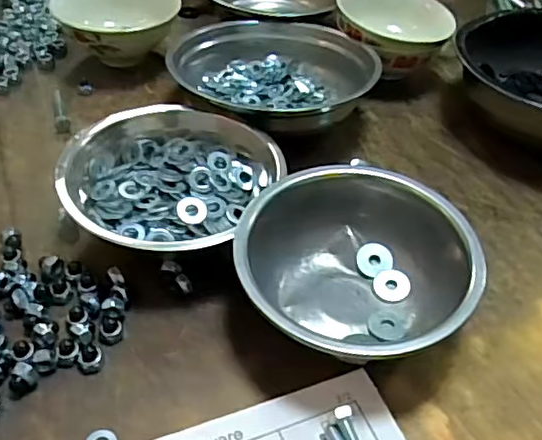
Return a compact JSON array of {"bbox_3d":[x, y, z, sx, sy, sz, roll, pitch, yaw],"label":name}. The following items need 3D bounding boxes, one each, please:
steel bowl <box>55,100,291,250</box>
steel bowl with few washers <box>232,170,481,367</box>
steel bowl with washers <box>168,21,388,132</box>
[{"bbox_3d":[-0.090,-0.036,0.523,0.154,0.063,0.160,2,44,-2],"label":"steel bowl"},{"bbox_3d":[0.062,0.041,0.447,0.170,0.079,0.160,2,44,-2],"label":"steel bowl with few washers"},{"bbox_3d":[0.000,-0.150,0.650,0.201,0.069,0.169,-15,47,-18],"label":"steel bowl with washers"}]

